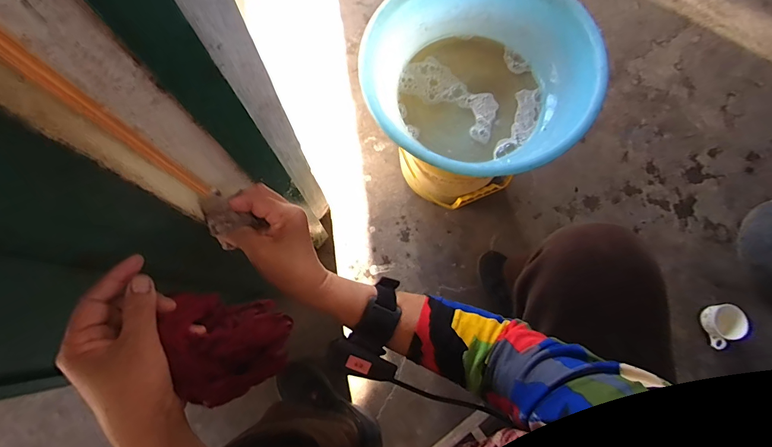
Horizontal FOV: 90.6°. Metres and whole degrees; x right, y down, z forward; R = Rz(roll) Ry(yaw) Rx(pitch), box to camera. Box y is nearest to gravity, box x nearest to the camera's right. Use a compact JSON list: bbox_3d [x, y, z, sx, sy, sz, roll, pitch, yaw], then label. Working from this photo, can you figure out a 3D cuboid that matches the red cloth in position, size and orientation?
[{"bbox_3d":[-0.136,0.108,0.357,0.070,0.127,0.094,-16,78,-5],"label":"red cloth"}]

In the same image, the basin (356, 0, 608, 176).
[{"bbox_3d":[0.141,-0.232,0.604,0.337,0.111,0.339,0,77,-1],"label":"basin"}]

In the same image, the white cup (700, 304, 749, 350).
[{"bbox_3d":[0.708,0.216,0.804,0.070,0.051,0.088,-4,77,-2],"label":"white cup"}]

